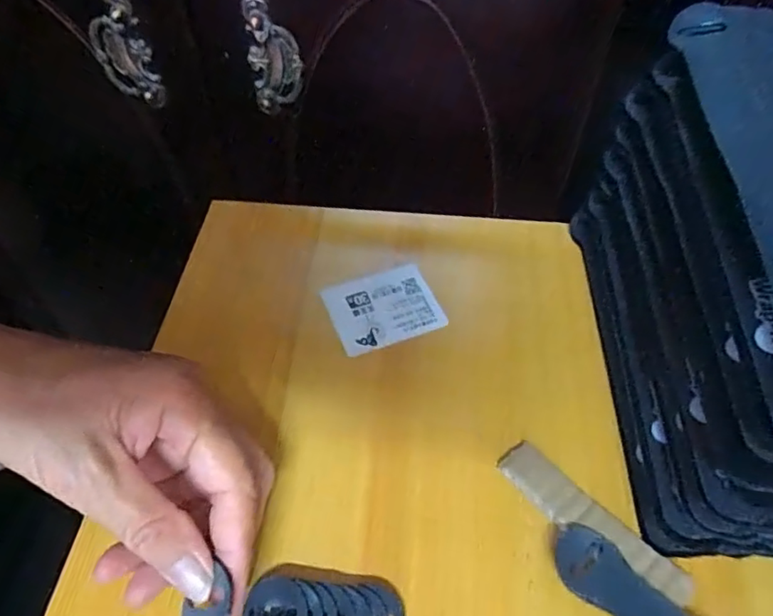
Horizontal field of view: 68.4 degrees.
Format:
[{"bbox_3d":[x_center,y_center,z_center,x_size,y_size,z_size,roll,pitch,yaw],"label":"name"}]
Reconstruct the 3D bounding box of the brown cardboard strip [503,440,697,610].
[{"bbox_3d":[0.087,0.091,0.242,0.020,0.004,0.086,-39,60,-25],"label":"brown cardboard strip"}]

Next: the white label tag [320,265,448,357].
[{"bbox_3d":[-0.002,0.000,0.321,0.059,0.005,0.048,-18,54,-12],"label":"white label tag"}]

